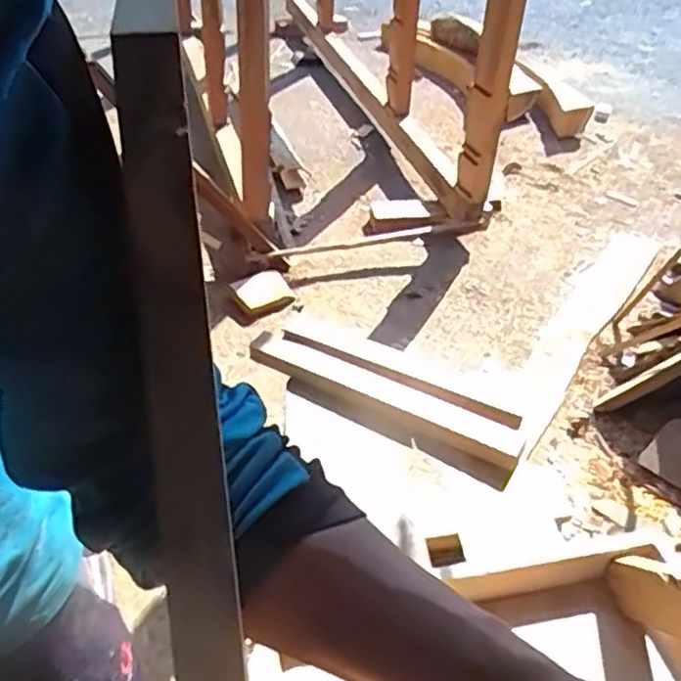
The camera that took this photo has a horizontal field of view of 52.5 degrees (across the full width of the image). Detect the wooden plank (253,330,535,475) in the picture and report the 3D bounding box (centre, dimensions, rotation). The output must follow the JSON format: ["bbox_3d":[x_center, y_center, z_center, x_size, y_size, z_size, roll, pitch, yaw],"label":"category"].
[{"bbox_3d":[0.058,0.072,1.007,0.427,0.034,0.074,20,42,23],"label":"wooden plank"}]

